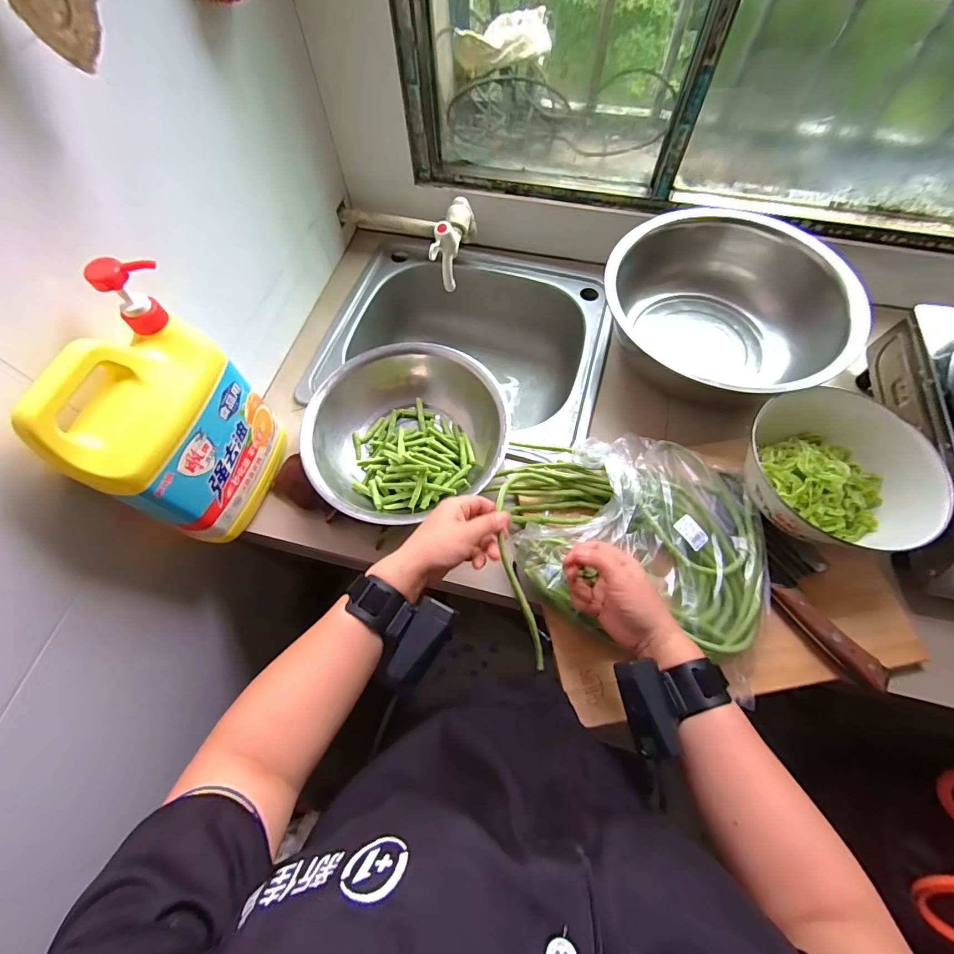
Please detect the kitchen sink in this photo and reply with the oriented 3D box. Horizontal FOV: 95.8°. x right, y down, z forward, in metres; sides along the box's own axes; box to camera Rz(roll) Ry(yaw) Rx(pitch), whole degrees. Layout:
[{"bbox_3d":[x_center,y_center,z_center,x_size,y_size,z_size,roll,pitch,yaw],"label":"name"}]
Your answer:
[{"bbox_3d":[-0.015,-0.204,0.763,0.436,0.152,0.379,14,66,7],"label":"kitchen sink"}]

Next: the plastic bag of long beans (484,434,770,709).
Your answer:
[{"bbox_3d":[0.193,0.063,0.517,0.333,0.061,0.260,23,68,11],"label":"plastic bag of long beans"}]

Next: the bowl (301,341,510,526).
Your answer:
[{"bbox_3d":[-0.092,-0.061,0.567,0.246,0.089,0.227,0,65,1],"label":"bowl"}]

